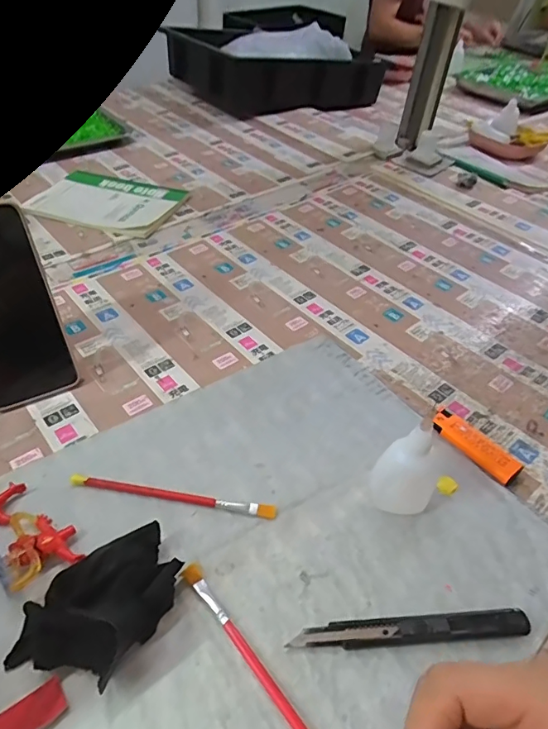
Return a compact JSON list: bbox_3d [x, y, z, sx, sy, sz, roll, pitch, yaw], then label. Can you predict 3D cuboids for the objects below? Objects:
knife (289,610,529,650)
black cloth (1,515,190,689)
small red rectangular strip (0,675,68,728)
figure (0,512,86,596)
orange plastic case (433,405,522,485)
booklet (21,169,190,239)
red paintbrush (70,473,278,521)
[{"bbox_3d":[0.084,0.164,0.287,0.145,0.011,0.015,0,44,-6],"label":"knife"},{"bbox_3d":[-0.102,0.142,0.280,0.062,0.030,0.097,32,50,25],"label":"black cloth"},{"bbox_3d":[-0.133,0.188,0.247,0.042,0.007,0.019,-27,53,-29],"label":"small red rectangular strip"},{"bbox_3d":[-0.158,0.116,0.308,0.046,0.026,0.054,-29,54,-31],"label":"figure"},{"bbox_3d":[0.168,0.066,0.395,0.025,0.015,0.077,-30,55,-31],"label":"orange plastic case"},{"bbox_3d":[-0.244,-0.238,0.684,0.199,0.014,0.136,15,45,10],"label":"booklet"},{"bbox_3d":[-0.075,0.097,0.348,0.155,0.005,0.010,9,44,4],"label":"red paintbrush"}]

